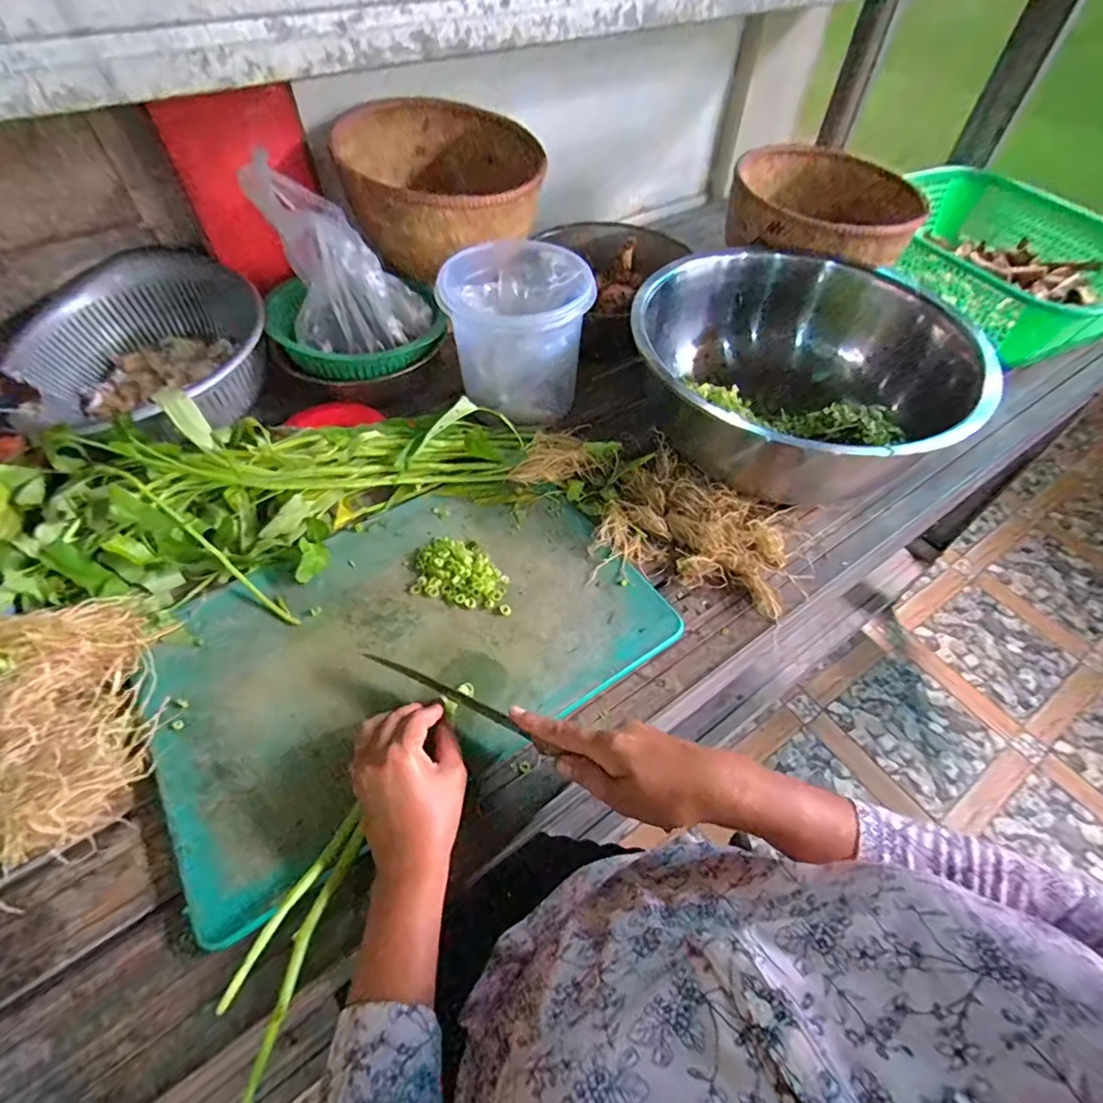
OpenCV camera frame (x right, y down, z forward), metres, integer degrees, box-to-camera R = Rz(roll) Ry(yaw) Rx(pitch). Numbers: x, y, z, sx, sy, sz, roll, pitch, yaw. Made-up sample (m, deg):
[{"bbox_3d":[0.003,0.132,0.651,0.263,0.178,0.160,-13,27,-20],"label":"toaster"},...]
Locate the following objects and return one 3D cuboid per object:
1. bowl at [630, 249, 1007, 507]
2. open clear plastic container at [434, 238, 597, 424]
[{"bbox_3d":[0.288,-0.191,0.643,0.366,0.176,0.329,-29,59,-20],"label":"bowl"},{"bbox_3d":[-0.034,-0.271,0.665,0.136,0.143,0.155,31,59,20],"label":"open clear plastic container"}]

